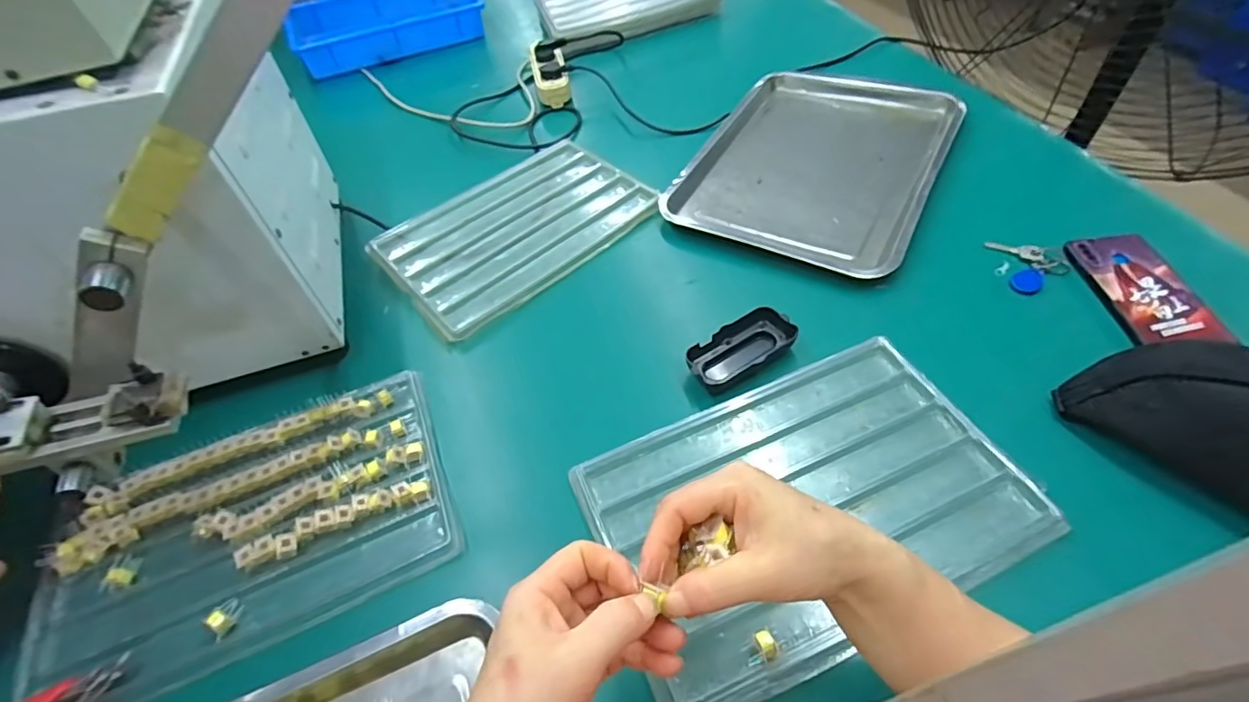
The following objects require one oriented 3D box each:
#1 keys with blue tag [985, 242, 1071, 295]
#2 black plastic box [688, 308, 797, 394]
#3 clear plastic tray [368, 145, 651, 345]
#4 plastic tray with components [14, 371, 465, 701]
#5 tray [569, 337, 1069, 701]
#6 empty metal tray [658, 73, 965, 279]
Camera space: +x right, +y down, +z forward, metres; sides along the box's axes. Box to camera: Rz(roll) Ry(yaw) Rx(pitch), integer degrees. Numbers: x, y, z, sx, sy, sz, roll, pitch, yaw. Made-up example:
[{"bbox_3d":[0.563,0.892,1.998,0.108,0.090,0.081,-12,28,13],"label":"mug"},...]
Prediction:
[{"bbox_3d":[0.428,-0.091,0.563,0.061,0.015,0.069,-7,51,1],"label":"keys with blue tag"},{"bbox_3d":[0.114,-0.002,0.530,0.108,0.023,0.052,-32,55,-17],"label":"black plastic box"},{"bbox_3d":[-0.147,-0.167,0.697,0.319,0.026,0.234,-38,57,-21],"label":"clear plastic tray"},{"bbox_3d":[-0.321,0.149,0.469,0.322,0.036,0.218,-22,52,-10],"label":"plastic tray with components"},{"bbox_3d":[0.143,0.119,0.439,0.324,0.026,0.211,-21,52,-10],"label":"tray"},{"bbox_3d":[0.252,-0.256,0.712,0.295,0.036,0.374,24,59,24],"label":"empty metal tray"}]

